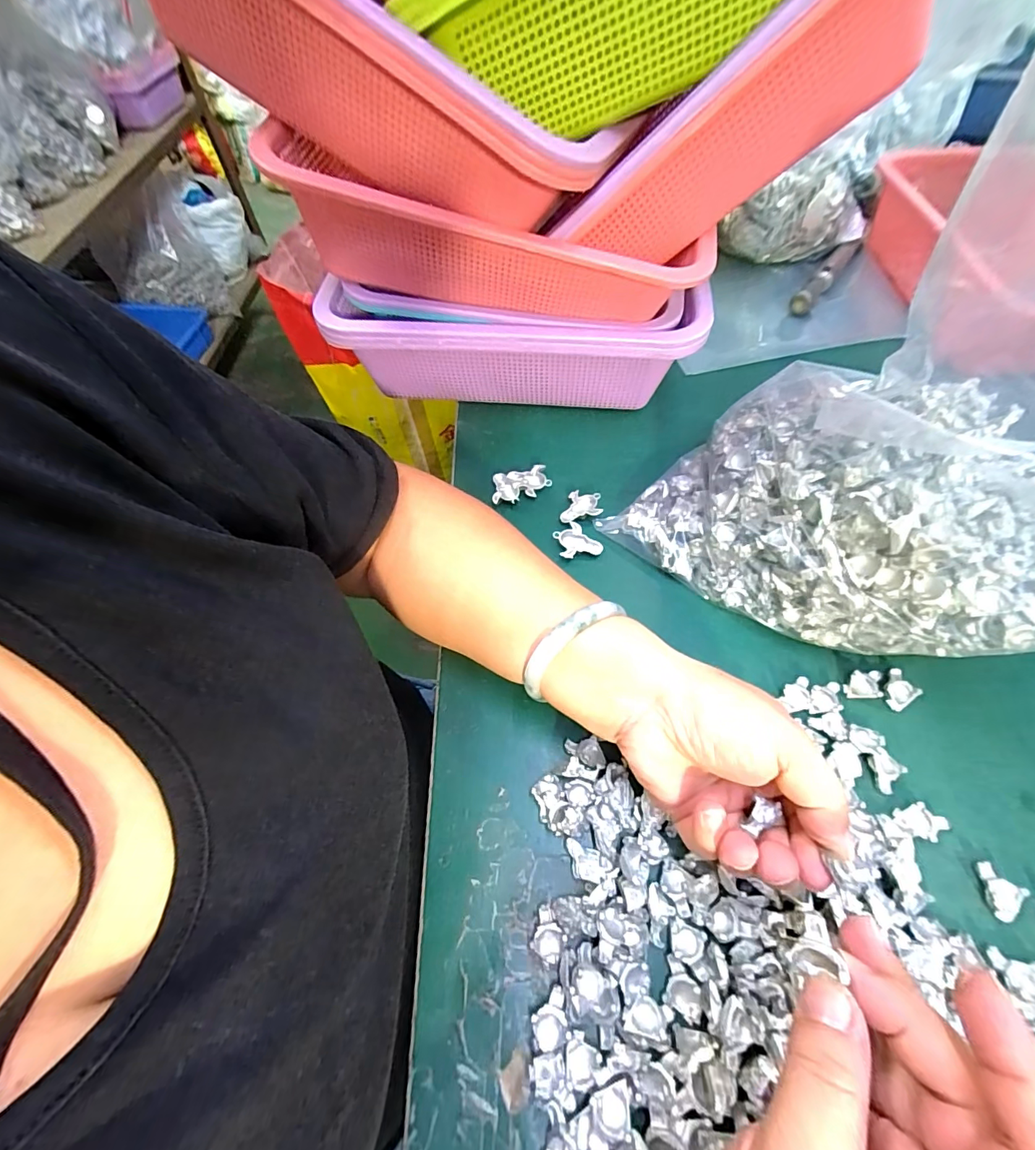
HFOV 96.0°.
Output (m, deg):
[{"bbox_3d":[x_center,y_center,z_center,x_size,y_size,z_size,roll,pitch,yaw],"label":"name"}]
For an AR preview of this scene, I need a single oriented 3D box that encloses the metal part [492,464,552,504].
[{"bbox_3d":[0.003,-0.071,0.373,0.046,0.005,0.030,-9,64,1],"label":"metal part"}]

